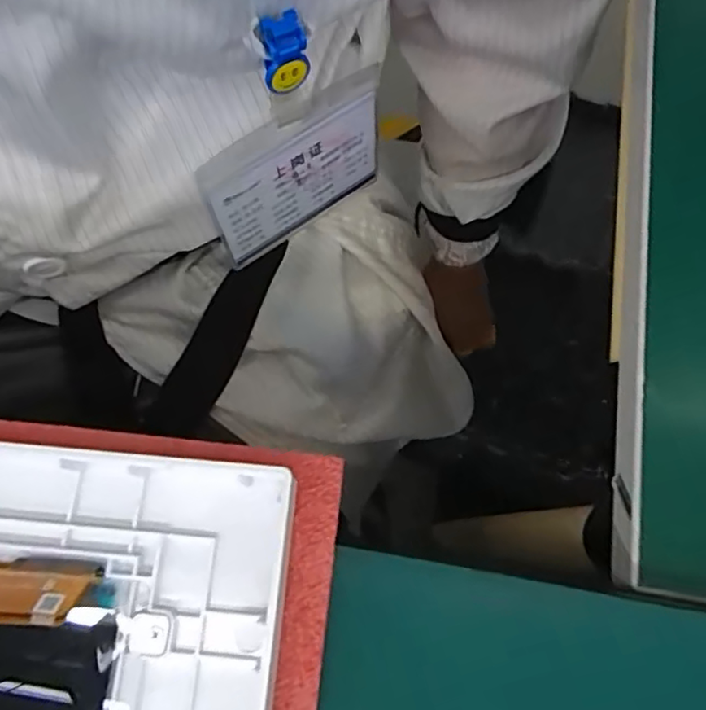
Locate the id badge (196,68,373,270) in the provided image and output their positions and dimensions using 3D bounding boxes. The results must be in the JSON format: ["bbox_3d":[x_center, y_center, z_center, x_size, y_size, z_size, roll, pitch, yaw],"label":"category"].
[{"bbox_3d":[-0.028,-0.088,0.302,0.096,0.078,0.004,-35,68,-13],"label":"id badge"}]

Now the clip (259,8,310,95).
[{"bbox_3d":[-0.026,-0.116,0.233,0.017,0.027,0.013,-7,74,-1],"label":"clip"}]

